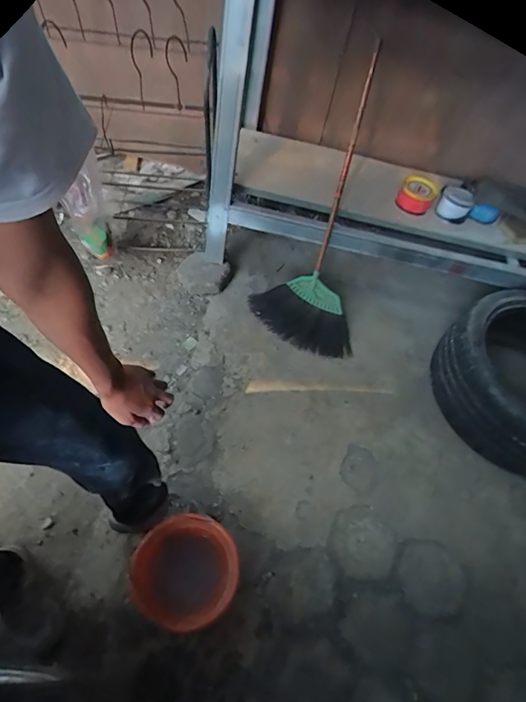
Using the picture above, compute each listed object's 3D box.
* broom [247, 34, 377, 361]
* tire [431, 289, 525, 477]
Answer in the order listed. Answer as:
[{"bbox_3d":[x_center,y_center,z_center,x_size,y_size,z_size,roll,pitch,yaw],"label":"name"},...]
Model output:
[{"bbox_3d":[0.235,-0.465,1.474,0.413,0.946,0.138,20,22,11],"label":"broom"},{"bbox_3d":[0.883,0.100,1.383,0.522,0.327,0.575,-29,65,-25],"label":"tire"}]

